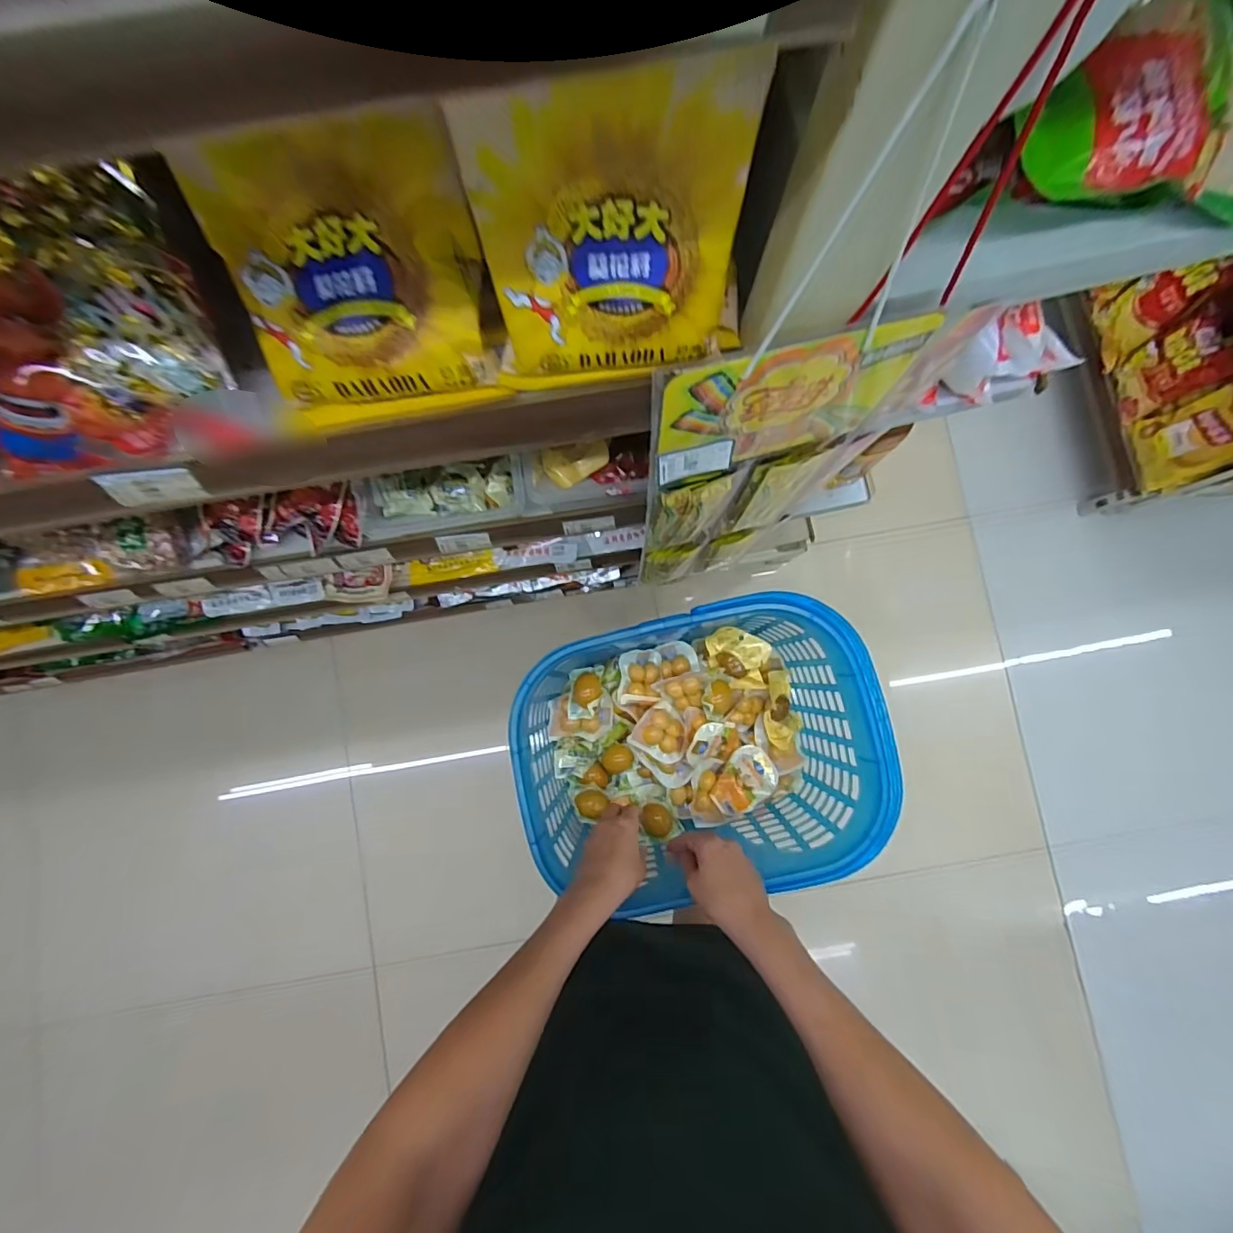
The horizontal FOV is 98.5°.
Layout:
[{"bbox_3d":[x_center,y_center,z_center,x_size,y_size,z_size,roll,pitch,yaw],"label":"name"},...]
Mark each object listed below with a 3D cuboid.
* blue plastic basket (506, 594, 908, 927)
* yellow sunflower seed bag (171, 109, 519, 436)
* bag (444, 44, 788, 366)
[{"bbox_3d":[0.095,0.156,0.658,0.390,0.178,0.301,-13,85,0],"label":"blue plastic basket"},{"bbox_3d":[-0.149,-0.185,0.318,0.140,0.050,0.122,-11,126,-3],"label":"yellow sunflower seed bag"},{"bbox_3d":[0.001,-0.197,0.282,0.140,0.130,0.025,-3,46,6],"label":"bag"}]

